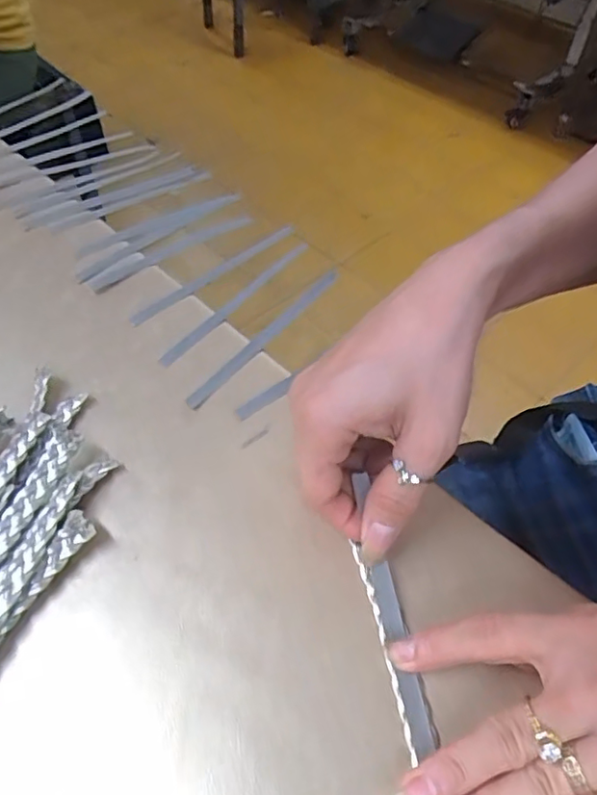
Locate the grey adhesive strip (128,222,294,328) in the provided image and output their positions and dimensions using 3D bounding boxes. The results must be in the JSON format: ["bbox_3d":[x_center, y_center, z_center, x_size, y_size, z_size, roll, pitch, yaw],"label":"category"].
[{"bbox_3d":[-0.053,-0.085,0.386,0.009,0.006,0.137,39,60,24],"label":"grey adhesive strip"}]

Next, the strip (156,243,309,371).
[{"bbox_3d":[-0.039,-0.063,0.371,0.010,0.005,0.134,32,57,20],"label":"strip"}]

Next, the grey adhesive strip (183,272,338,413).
[{"bbox_3d":[-0.019,-0.039,0.351,0.008,0.011,0.131,34,58,21],"label":"grey adhesive strip"}]

